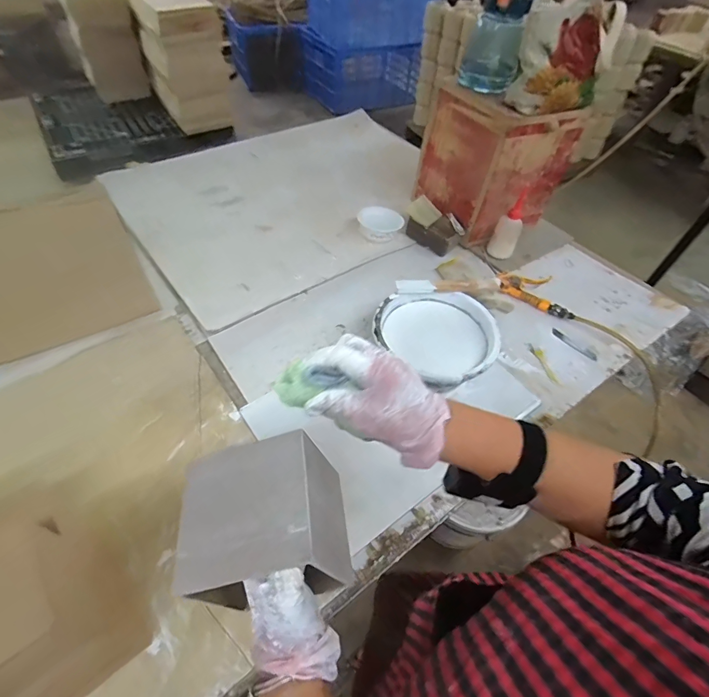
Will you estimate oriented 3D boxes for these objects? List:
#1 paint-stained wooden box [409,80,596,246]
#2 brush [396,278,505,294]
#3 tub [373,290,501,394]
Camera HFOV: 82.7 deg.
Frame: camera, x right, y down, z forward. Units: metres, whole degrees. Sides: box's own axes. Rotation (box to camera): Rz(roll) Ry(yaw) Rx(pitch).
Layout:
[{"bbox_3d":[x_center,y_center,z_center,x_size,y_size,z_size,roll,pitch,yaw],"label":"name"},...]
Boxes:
[{"bbox_3d":[0.342,-0.473,1.009,0.245,0.299,0.269,-23,57,-20],"label":"paint-stained wooden box"},{"bbox_3d":[0.188,-0.123,0.791,0.209,0.022,0.026,-3,51,-6],"label":"brush"},{"bbox_3d":[0.155,-0.018,0.765,0.217,0.081,0.203,2,50,-2],"label":"tub"}]

